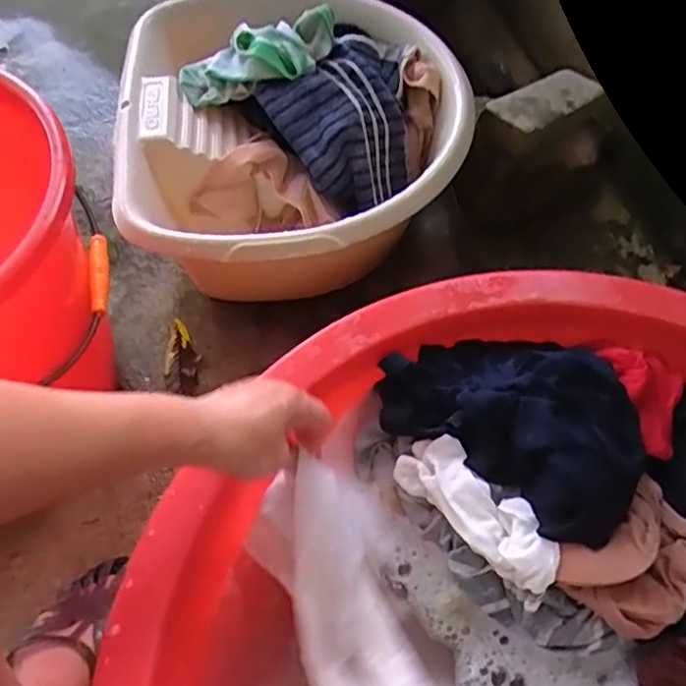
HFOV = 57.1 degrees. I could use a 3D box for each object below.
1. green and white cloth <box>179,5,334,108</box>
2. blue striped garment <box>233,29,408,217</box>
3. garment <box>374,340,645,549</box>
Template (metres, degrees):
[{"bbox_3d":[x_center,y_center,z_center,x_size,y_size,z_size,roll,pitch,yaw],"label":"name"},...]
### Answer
[{"bbox_3d":[-0.099,-0.338,0.748,0.195,0.047,0.090,-24,62,-1],"label":"green and white cloth"},{"bbox_3d":[0.014,-0.266,0.759,0.189,0.104,0.174,-34,66,-21],"label":"blue striped garment"},{"bbox_3d":[0.152,0.050,0.531,0.221,0.079,0.159,39,64,19],"label":"garment"}]

